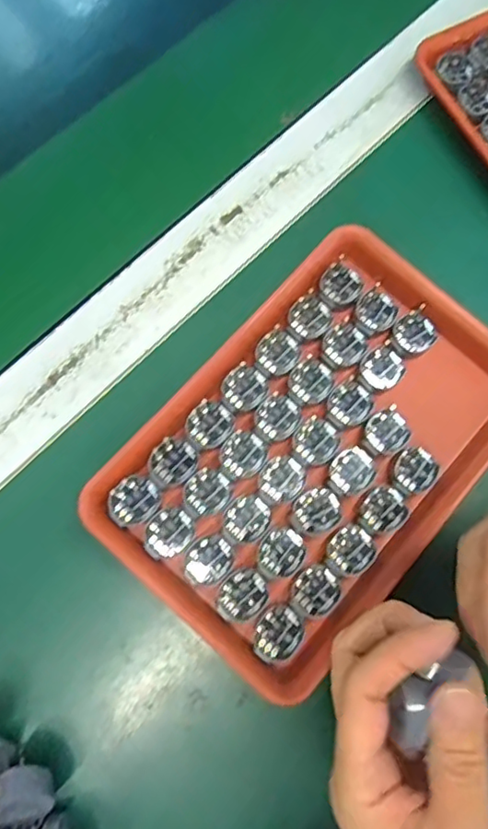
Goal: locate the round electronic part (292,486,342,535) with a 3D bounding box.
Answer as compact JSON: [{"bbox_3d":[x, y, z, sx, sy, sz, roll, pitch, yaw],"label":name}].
[{"bbox_3d":[0.041,0.054,0.323,0.027,0.004,0.024,-30,78,-10],"label":"round electronic part"}]

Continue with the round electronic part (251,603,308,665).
[{"bbox_3d":[0.019,0.116,0.308,0.025,0.004,0.028,42,77,8],"label":"round electronic part"}]

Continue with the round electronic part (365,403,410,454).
[{"bbox_3d":[0.083,0.009,0.335,0.025,0.004,0.023,1,75,-3],"label":"round electronic part"}]

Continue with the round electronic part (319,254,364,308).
[{"bbox_3d":[0.059,-0.080,0.355,0.029,0.005,0.025,-43,81,-12],"label":"round electronic part"}]

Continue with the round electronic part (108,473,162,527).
[{"bbox_3d":[-0.060,0.047,0.315,0.028,0.006,0.025,-34,79,-11],"label":"round electronic part"}]

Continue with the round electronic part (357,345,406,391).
[{"bbox_3d":[0.082,-0.026,0.346,0.024,0.005,0.027,42,77,8],"label":"round electronic part"}]

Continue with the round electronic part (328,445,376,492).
[{"bbox_3d":[0.062,0.031,0.329,0.022,0.004,0.025,43,77,8],"label":"round electronic part"}]

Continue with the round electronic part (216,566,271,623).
[{"bbox_3d":[0.000,0.097,0.310,0.024,0.004,0.029,42,77,8],"label":"round electronic part"}]

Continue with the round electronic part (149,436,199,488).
[{"bbox_3d":[-0.039,0.026,0.323,0.024,0.004,0.027,41,77,8],"label":"round electronic part"}]

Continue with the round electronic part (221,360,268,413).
[{"bbox_3d":[0.001,-0.016,0.336,0.025,0.004,0.026,1,75,-3],"label":"round electronic part"}]

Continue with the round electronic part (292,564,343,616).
[{"bbox_3d":[0.039,0.095,0.314,0.025,0.004,0.026,1,75,-3],"label":"round electronic part"}]

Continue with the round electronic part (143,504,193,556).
[{"bbox_3d":[-0.042,0.064,0.316,0.024,0.004,0.028,42,77,8],"label":"round electronic part"}]

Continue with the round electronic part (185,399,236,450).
[{"bbox_3d":[-0.019,0.005,0.331,0.024,0.004,0.026,1,75,-3],"label":"round electronic part"}]

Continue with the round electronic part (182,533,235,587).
[{"bbox_3d":[-0.019,0.079,0.313,0.023,0.004,0.028,42,77,8],"label":"round electronic part"}]

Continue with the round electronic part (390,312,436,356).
[{"bbox_3d":[0.104,-0.050,0.350,0.025,0.008,0.028,32,76,6],"label":"round electronic part"}]

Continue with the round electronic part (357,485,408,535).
[{"bbox_3d":[0.079,0.054,0.326,0.025,0.004,0.025,1,75,-3],"label":"round electronic part"}]

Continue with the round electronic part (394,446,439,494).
[{"bbox_3d":[0.099,0.032,0.332,0.023,0.004,0.025,1,75,-3],"label":"round electronic part"}]

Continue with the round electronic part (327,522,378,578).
[{"bbox_3d":[0.060,0.075,0.320,0.026,0.004,0.025,1,75,-3],"label":"round electronic part"}]

